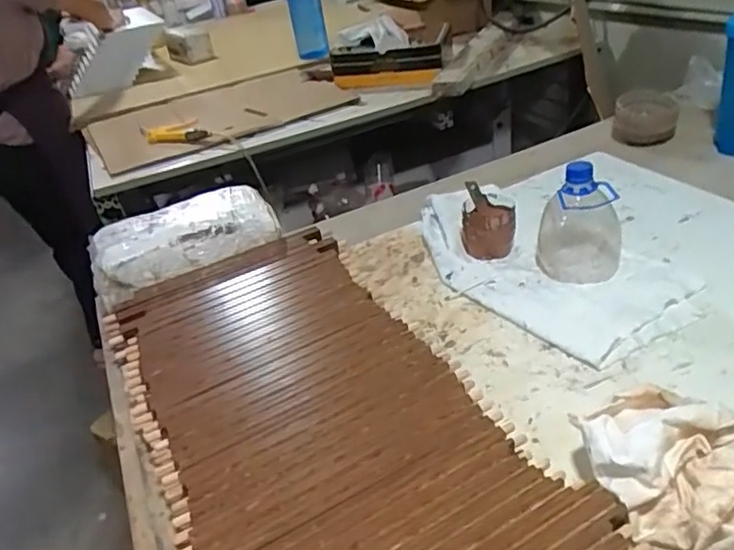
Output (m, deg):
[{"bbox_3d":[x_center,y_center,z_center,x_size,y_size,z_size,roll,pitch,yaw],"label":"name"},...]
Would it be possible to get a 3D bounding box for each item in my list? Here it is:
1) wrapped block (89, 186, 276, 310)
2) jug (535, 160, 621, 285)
[{"bbox_3d":[-0.247,-0.047,0.815,0.242,0.056,0.114,-21,34,-20],"label":"wrapped block"},{"bbox_3d":[0.255,-0.066,0.727,0.097,0.129,0.085,3,35,18],"label":"jug"}]

